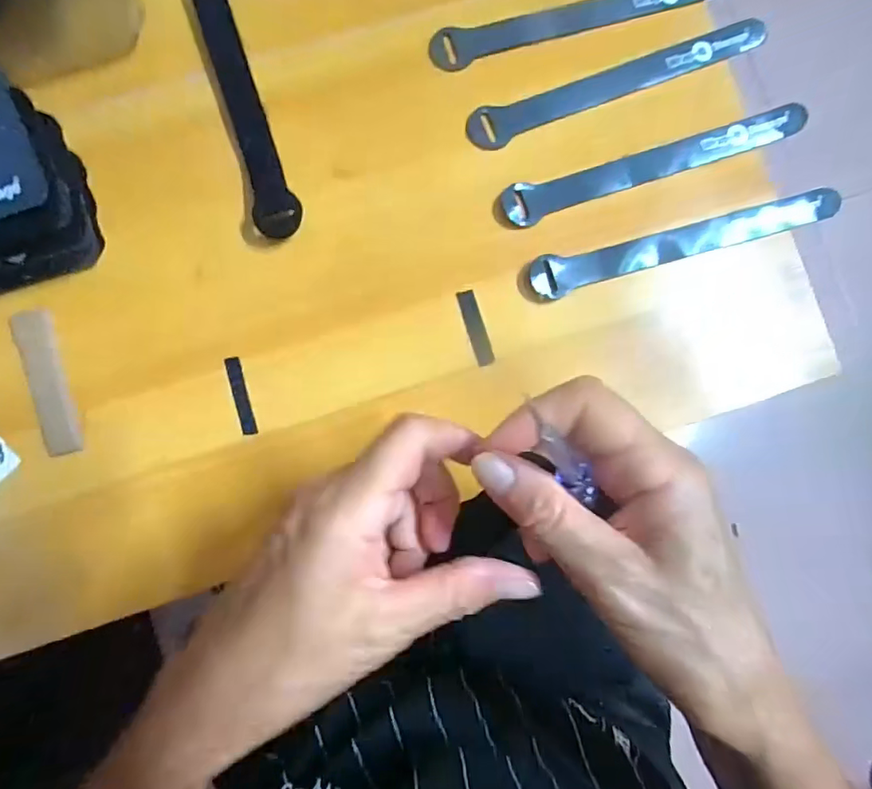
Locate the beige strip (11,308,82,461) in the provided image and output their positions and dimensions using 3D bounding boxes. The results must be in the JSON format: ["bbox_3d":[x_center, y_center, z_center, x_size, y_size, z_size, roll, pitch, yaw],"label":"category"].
[{"bbox_3d":[-0.230,-0.008,0.308,0.022,0.005,0.088,-19,87,-4],"label":"beige strip"}]

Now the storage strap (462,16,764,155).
[{"bbox_3d":[0.116,-0.200,0.332,0.201,0.006,0.025,-22,88,-4],"label":"storage strap"}]

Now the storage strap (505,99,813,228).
[{"bbox_3d":[0.136,-0.144,0.326,0.194,0.012,0.024,-18,87,-4],"label":"storage strap"}]

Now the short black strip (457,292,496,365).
[{"bbox_3d":[0.025,-0.041,0.318,0.011,0.004,0.047,-18,87,-4],"label":"short black strip"}]

